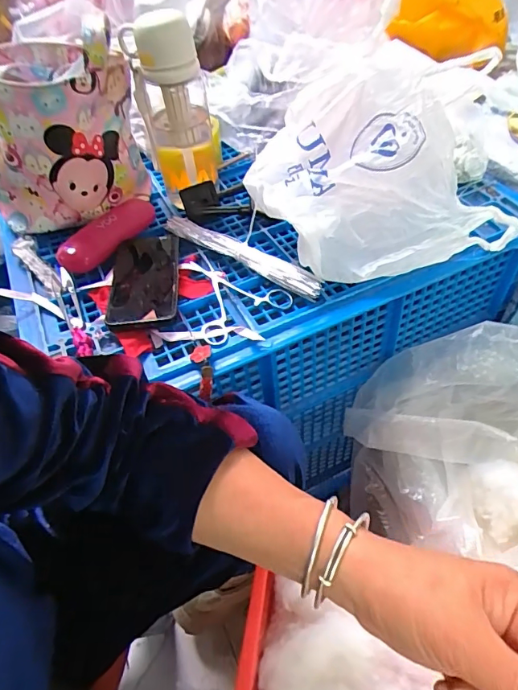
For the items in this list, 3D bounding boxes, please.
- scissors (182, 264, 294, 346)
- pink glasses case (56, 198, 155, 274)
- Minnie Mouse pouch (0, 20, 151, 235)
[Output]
[{"bbox_3d":[-0.026,-0.064,0.541,0.109,0.017,0.134,-17,51,-8],"label":"scissors"},{"bbox_3d":[-0.203,-0.153,0.608,0.055,0.032,0.160,30,59,27],"label":"pink glasses case"},{"bbox_3d":[-0.257,-0.267,0.586,0.132,0.219,0.175,25,57,24],"label":"Minnie Mouse pouch"}]

